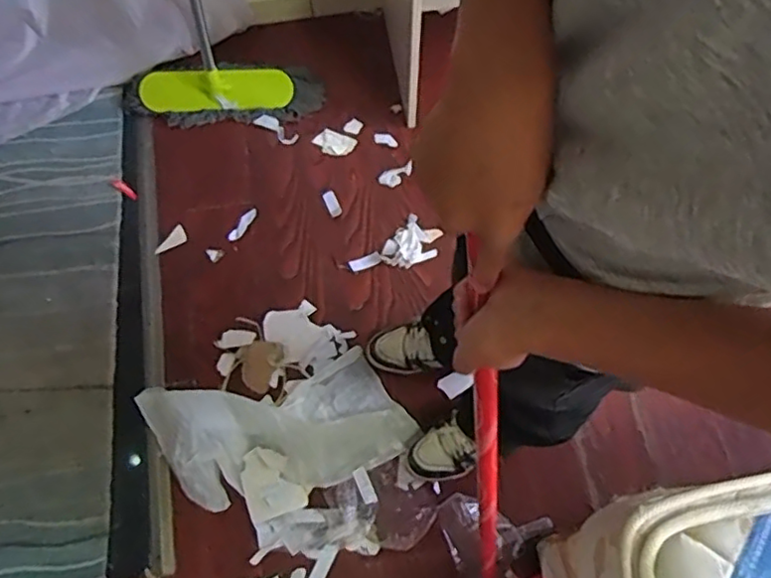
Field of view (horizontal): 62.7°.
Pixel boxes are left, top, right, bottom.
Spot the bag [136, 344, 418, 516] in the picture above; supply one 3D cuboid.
[{"bbox_3d":[-0.211,0.264,1.230,0.513,0.094,0.259,-13,68,-5],"label":"bag"}]

